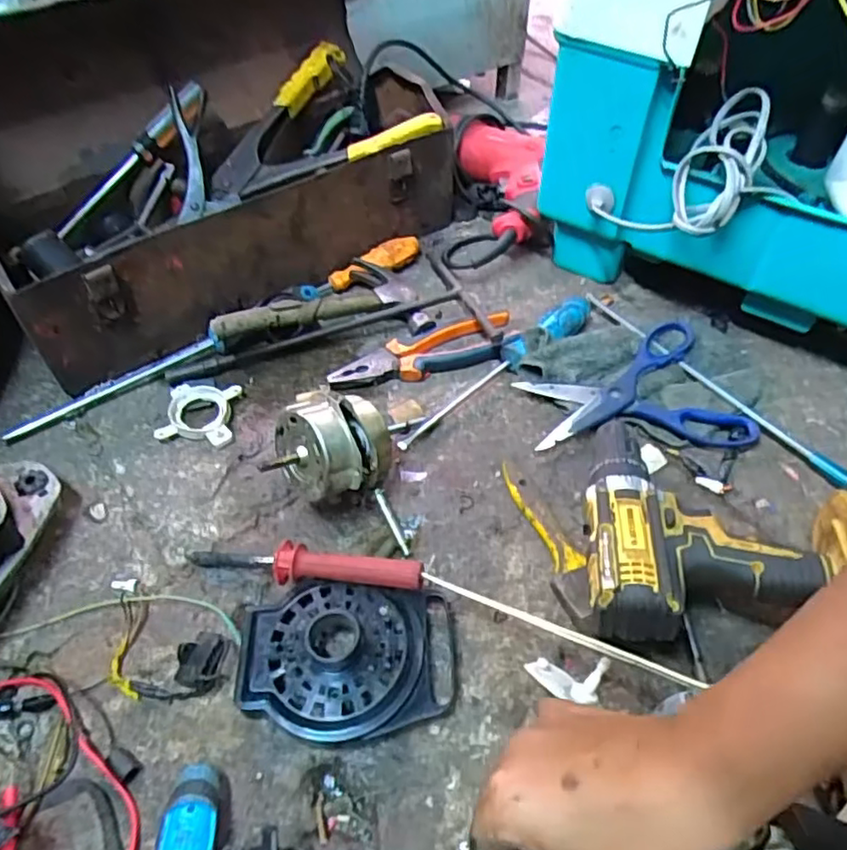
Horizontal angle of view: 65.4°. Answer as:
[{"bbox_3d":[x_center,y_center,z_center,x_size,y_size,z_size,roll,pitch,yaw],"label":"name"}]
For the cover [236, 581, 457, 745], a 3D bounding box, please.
[{"bbox_3d":[-0.051,0.160,0.448,0.142,0.032,0.103,3,53,0],"label":"cover"}]

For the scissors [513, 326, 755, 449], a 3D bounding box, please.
[{"bbox_3d":[0.187,-0.019,0.594,0.181,0.026,0.133,-14,54,-12],"label":"scissors"}]

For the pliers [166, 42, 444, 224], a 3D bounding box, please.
[{"bbox_3d":[-0.138,-0.297,0.676,0.269,0.071,0.158,-30,58,-21],"label":"pliers"}]

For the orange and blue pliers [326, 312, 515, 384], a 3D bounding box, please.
[{"bbox_3d":[0.002,-0.069,0.635,0.186,0.020,0.053,-15,55,-13],"label":"orange and blue pliers"}]

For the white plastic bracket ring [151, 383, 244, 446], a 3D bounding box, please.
[{"bbox_3d":[-0.199,-0.010,0.587,0.065,0.014,0.060,3,53,0],"label":"white plastic bracket ring"}]

